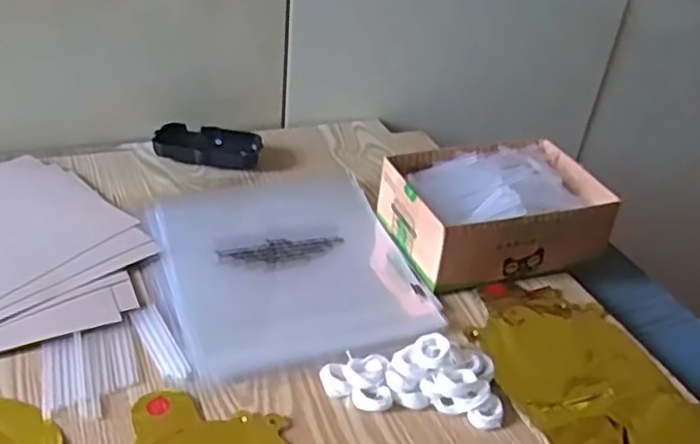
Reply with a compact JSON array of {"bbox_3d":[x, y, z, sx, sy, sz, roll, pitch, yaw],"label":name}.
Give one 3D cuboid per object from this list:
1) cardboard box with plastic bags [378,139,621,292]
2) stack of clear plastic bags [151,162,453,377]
[{"bbox_3d":[0.134,-0.012,0.647,0.190,0.068,0.132,-7,37,-18],"label":"cardboard box with plastic bags"},{"bbox_3d":[-0.058,0.025,0.619,0.205,0.009,0.250,-9,38,-20],"label":"stack of clear plastic bags"}]

